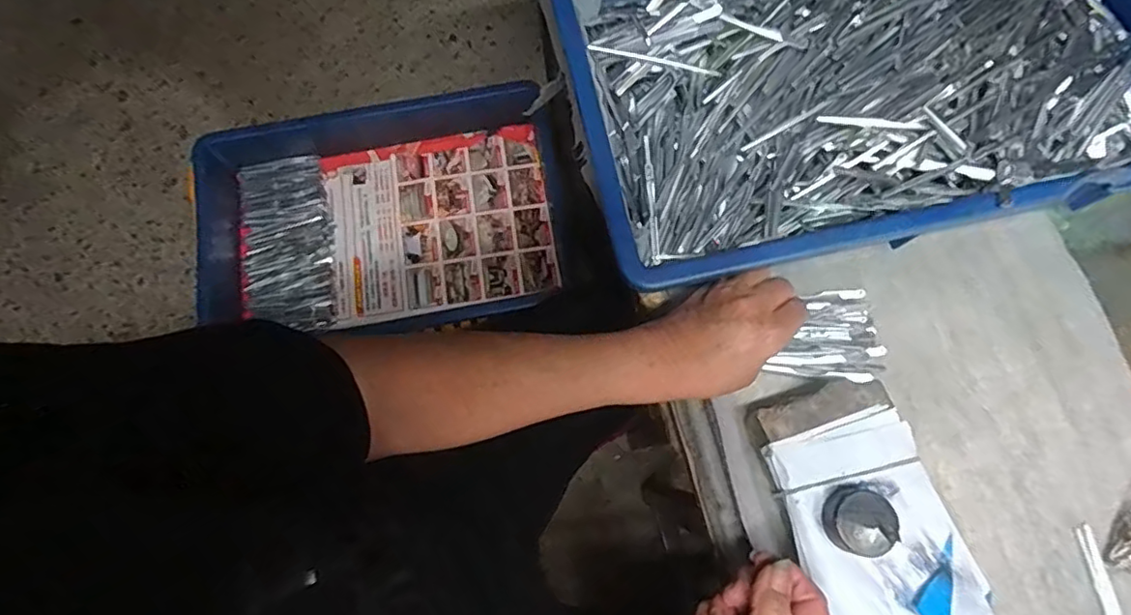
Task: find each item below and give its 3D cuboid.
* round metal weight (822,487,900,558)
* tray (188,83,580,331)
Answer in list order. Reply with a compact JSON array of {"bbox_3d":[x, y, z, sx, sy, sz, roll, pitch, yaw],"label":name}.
[{"bbox_3d":[0.184,0.133,0.371,0.038,0.018,0.038,0,76,1],"label":"round metal weight"},{"bbox_3d":[-0.231,-0.113,0.749,0.448,0.085,0.262,-12,76,-2],"label":"tray"}]

